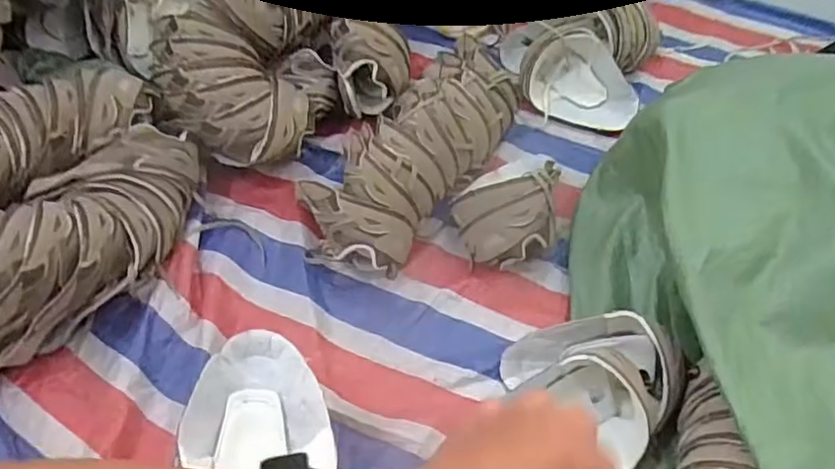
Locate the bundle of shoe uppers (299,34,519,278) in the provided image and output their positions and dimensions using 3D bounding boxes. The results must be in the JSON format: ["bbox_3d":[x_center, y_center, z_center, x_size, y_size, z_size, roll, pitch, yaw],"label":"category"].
[{"bbox_3d":[0.003,-0.155,1.090,0.204,0.152,0.525,27,55,18],"label":"bundle of shoe uppers"}]

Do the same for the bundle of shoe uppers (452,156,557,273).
[{"bbox_3d":[0.135,-0.022,0.992,0.158,0.137,0.134,8,51,4],"label":"bundle of shoe uppers"}]

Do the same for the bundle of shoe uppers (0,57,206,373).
[{"bbox_3d":[-0.550,-0.036,0.919,0.326,0.161,0.477,10,51,5],"label":"bundle of shoe uppers"}]

